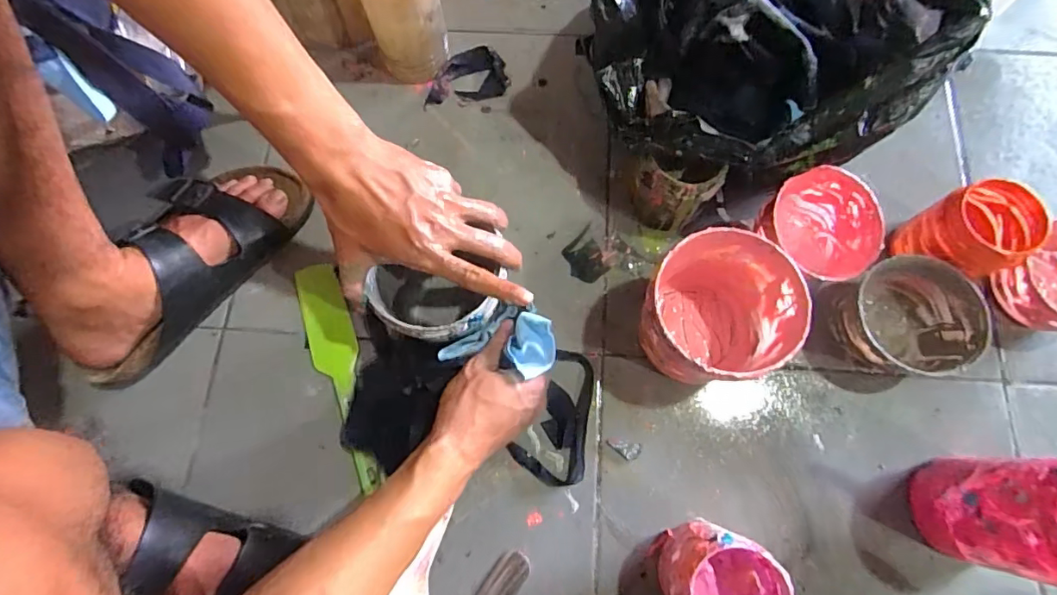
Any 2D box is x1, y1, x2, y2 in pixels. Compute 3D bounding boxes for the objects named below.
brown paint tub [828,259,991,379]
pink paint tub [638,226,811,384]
[{"bbox_3d":[0.366,0.022,0.504,0.109,0.066,0.109,0,73,1],"label":"brown paint tub"},{"bbox_3d":[0.173,0.015,0.483,0.121,0.116,0.129,0,73,1],"label":"pink paint tub"}]

